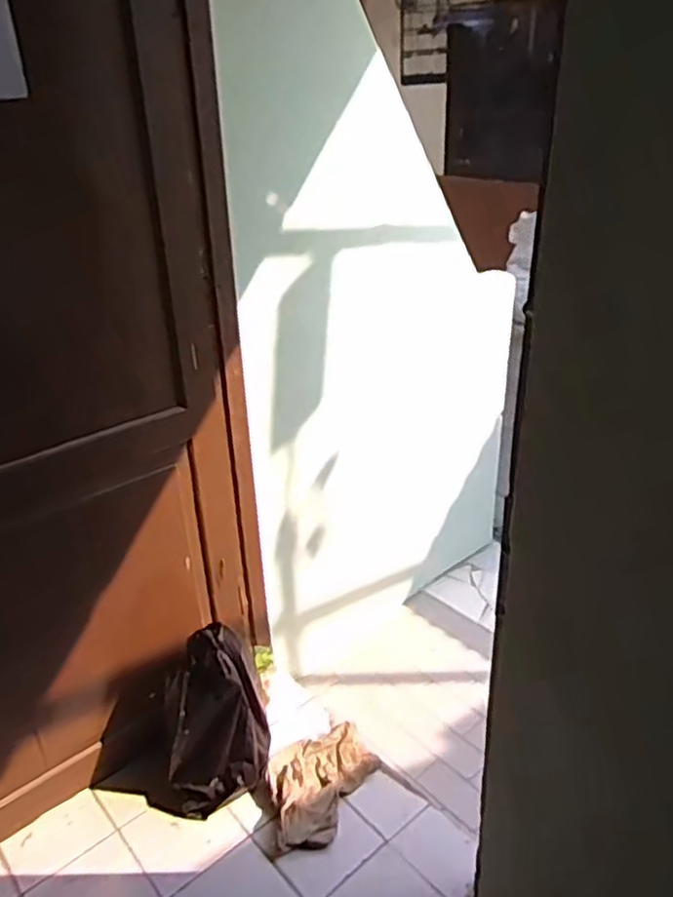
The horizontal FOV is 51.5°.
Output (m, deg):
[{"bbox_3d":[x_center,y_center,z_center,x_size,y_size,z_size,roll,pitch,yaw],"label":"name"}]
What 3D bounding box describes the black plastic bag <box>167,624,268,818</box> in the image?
[{"bbox_3d":[-0.277,0.599,1.589,0.231,0.351,0.225,-7,28,-10],"label":"black plastic bag"}]

